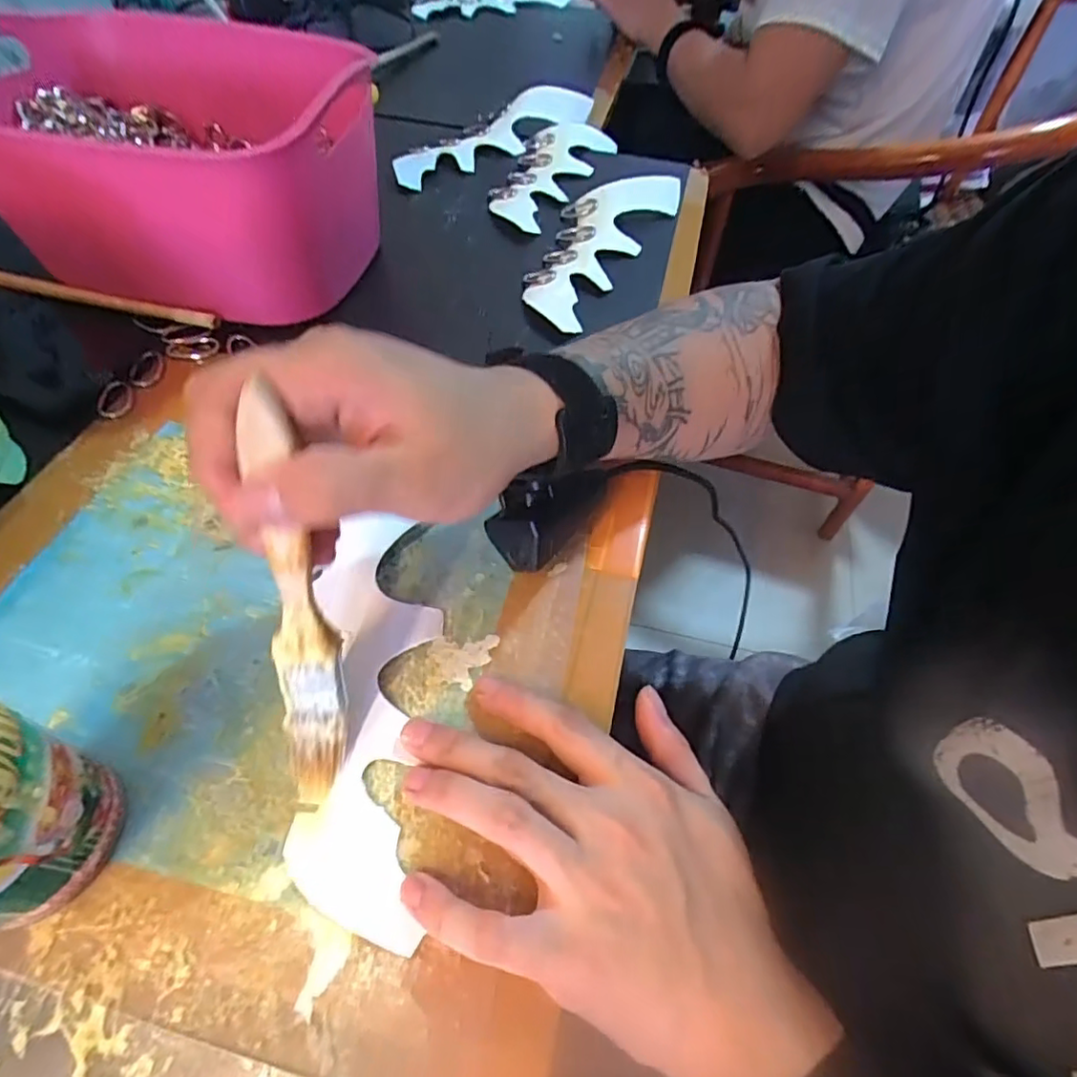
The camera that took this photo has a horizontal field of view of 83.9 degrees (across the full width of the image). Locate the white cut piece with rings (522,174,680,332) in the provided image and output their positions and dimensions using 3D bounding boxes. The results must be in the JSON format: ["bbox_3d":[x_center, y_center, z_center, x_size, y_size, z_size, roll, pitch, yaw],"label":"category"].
[{"bbox_3d":[0.045,-0.251,0.503,0.083,0.019,0.236,25,58,14],"label":"white cut piece with rings"}]

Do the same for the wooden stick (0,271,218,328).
[{"bbox_3d":[-0.341,-0.180,0.429,0.237,0.013,0.011,13,55,6],"label":"wooden stick"}]

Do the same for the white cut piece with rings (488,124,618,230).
[{"bbox_3d":[0.007,-0.362,0.582,0.079,0.011,0.227,23,58,10],"label":"white cut piece with rings"}]

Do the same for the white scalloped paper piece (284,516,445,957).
[{"bbox_3d":[-0.076,0.073,0.273,0.057,0.007,0.186,-3,59,-5],"label":"white scalloped paper piece"}]

